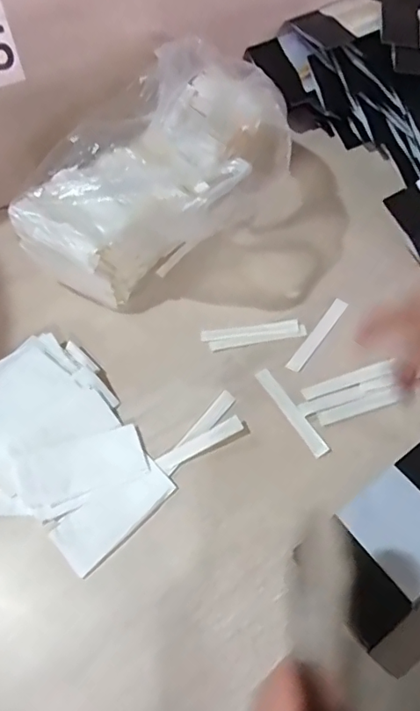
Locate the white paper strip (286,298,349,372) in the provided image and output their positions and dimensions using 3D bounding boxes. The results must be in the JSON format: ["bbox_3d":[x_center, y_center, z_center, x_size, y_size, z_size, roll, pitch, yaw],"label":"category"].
[{"bbox_3d":[0.100,-0.019,0.473,0.015,0.004,0.083,32,76,33],"label":"white paper strip"}]

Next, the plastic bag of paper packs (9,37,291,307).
[{"bbox_3d":[-0.062,-0.179,0.495,0.272,0.123,0.167,-40,65,-16],"label":"plastic bag of paper packs"}]

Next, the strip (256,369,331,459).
[{"bbox_3d":[0.070,0.048,0.439,0.014,0.004,0.091,-29,62,-11],"label":"strip"}]

